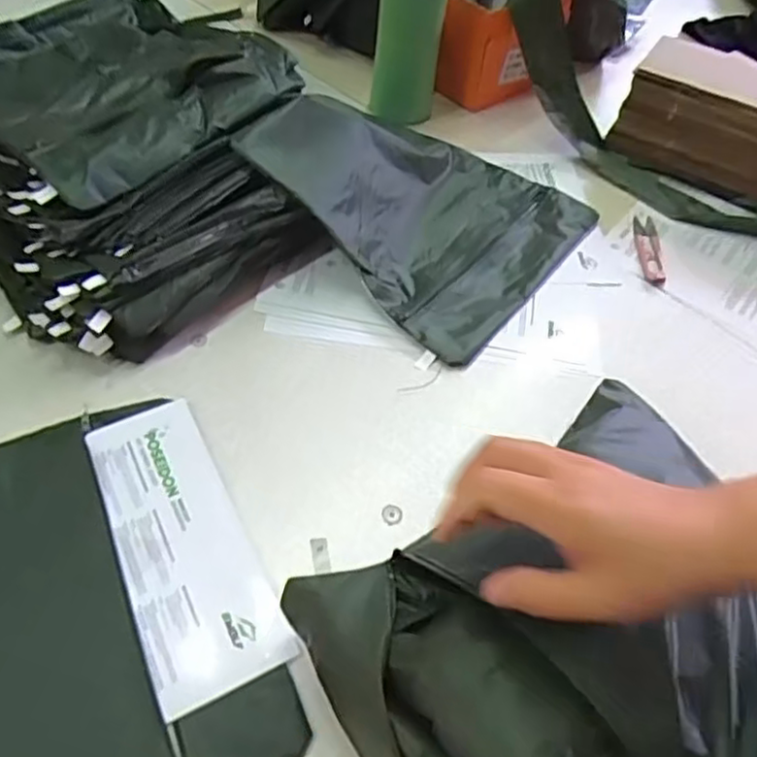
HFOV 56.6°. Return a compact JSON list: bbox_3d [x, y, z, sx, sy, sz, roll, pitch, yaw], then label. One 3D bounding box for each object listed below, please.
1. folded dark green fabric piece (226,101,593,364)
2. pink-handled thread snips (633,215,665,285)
[{"bbox_3d":[0.045,-0.173,0.654,0.269,0.055,0.267,44,51,2],"label":"folded dark green fabric piece"},{"bbox_3d":[0.263,-0.127,0.687,0.023,0.005,0.101,9,51,1],"label":"pink-handled thread snips"}]

